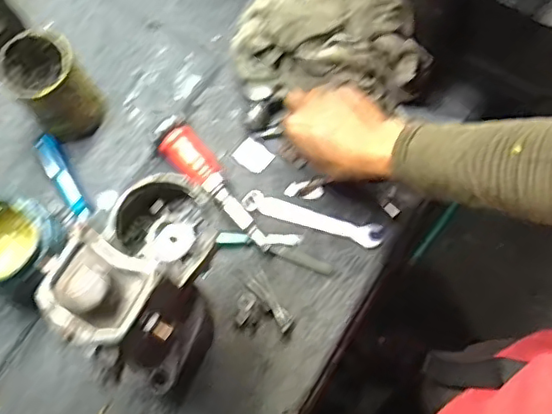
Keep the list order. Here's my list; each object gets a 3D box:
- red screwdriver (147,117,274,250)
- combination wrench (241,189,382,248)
[{"bbox_3d":[-0.066,-0.027,0.645,0.043,0.039,0.175,-43,76,-11],"label":"red screwdriver"},{"bbox_3d":[0.039,0.012,0.652,0.155,0.008,0.025,17,74,7],"label":"combination wrench"}]

